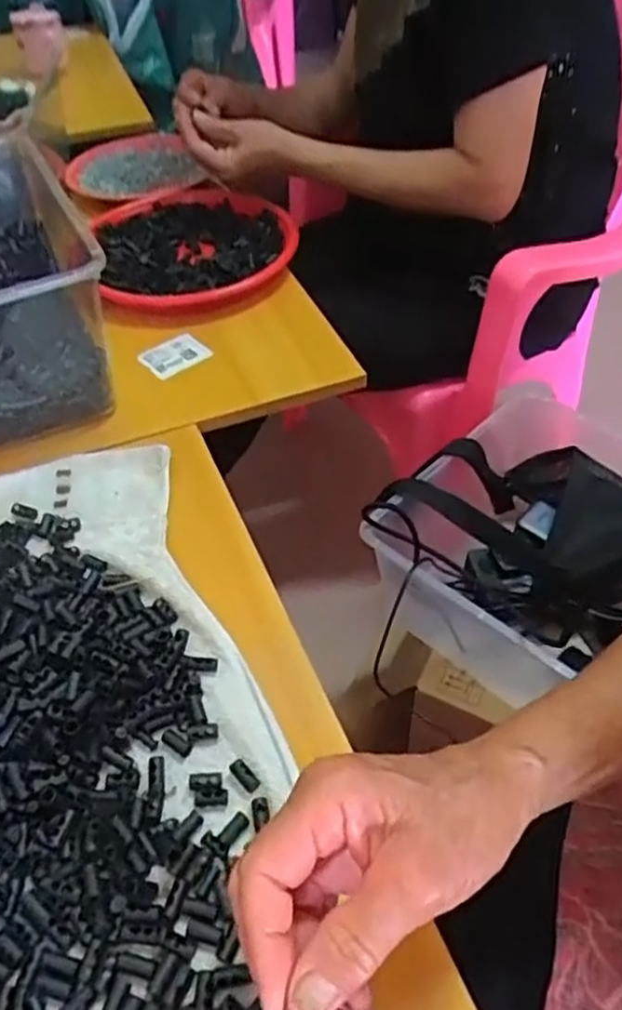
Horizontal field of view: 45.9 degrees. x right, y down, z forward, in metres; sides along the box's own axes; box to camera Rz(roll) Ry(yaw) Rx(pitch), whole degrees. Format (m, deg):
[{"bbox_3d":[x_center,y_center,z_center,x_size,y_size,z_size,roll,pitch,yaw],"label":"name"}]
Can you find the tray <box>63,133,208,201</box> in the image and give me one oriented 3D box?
[{"bbox_3d":[-0.239,-0.449,0.975,0.160,0.024,0.166,-11,47,-8],"label":"tray"}]

